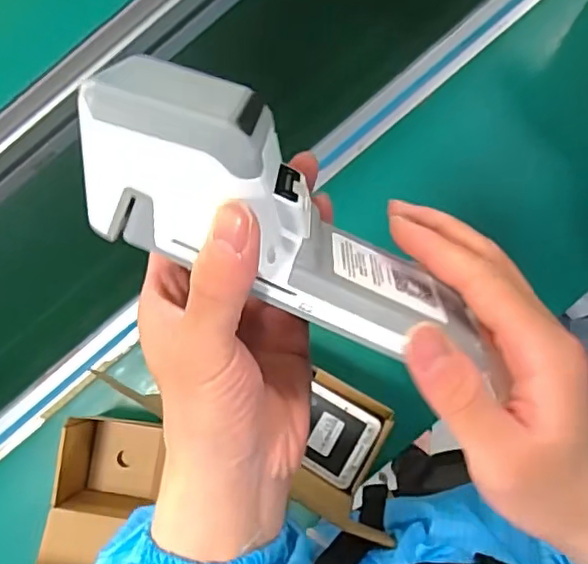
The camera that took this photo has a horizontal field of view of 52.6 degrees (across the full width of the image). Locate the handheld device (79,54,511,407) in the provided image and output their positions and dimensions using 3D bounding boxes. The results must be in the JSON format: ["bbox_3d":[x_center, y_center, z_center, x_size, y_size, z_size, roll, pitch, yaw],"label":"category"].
[{"bbox_3d":[0.002,-0.022,0.250,0.189,0.054,0.074,32,87,-25],"label":"handheld device"}]

